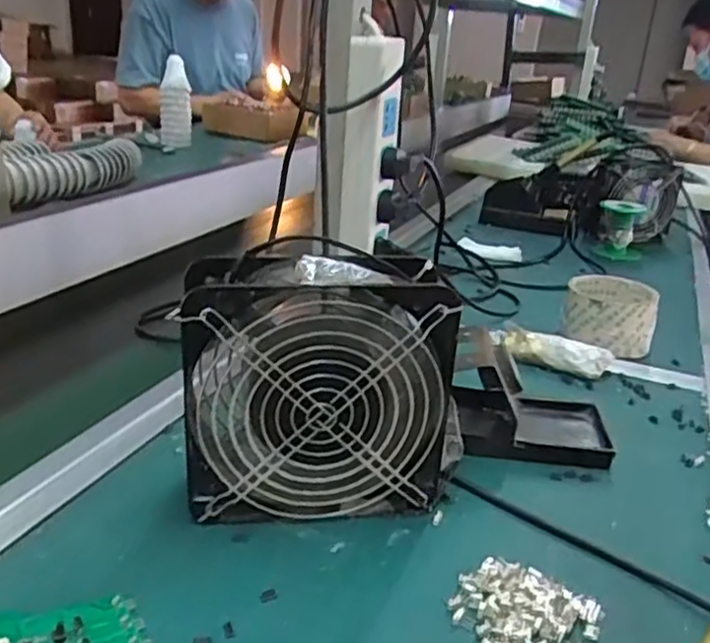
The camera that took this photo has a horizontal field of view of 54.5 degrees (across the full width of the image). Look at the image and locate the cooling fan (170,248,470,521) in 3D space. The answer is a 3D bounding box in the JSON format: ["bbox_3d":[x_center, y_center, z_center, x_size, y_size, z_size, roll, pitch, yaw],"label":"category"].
[{"bbox_3d":[-0.016,0.038,0.407,0.161,0.152,0.056,0,23,-9],"label":"cooling fan"}]

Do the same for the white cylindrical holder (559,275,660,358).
[{"bbox_3d":[0.250,-0.006,0.676,0.083,0.057,0.089,13,25,20],"label":"white cylindrical holder"}]

